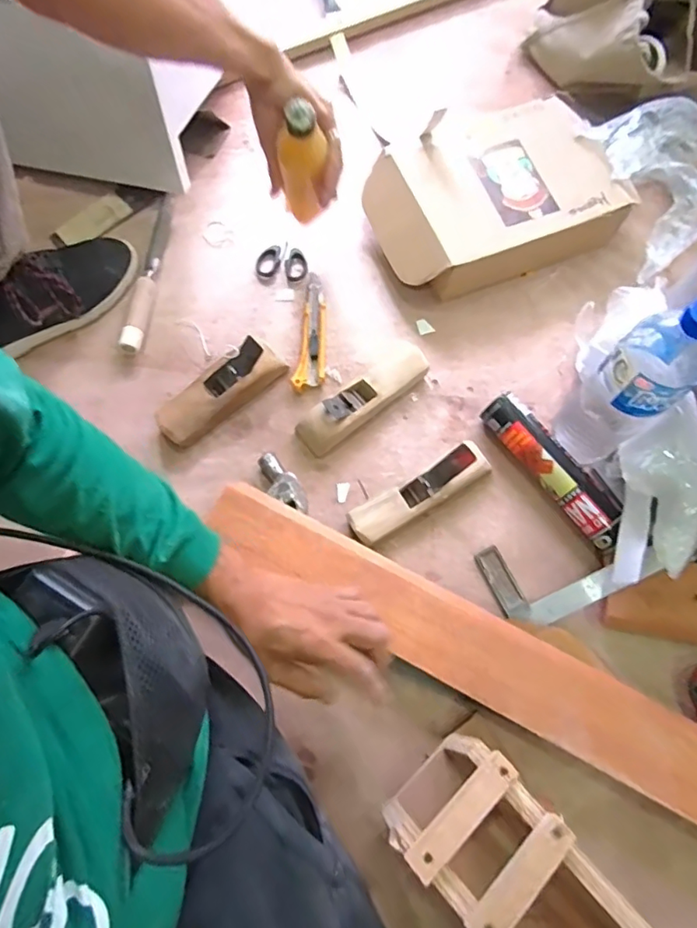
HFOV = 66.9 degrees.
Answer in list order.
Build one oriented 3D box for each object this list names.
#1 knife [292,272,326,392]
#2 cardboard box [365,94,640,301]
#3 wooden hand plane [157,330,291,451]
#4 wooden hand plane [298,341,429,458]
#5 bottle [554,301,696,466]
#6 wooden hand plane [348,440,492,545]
[{"bbox_3d":[-0.047,-0.176,0.699,0.036,0.018,0.174,2,73,0],"label":"knife"},{"bbox_3d":[0.187,-0.358,0.712,0.312,0.081,0.209,-20,74,-7],"label":"cardboard box"},{"bbox_3d":[-0.163,-0.090,0.658,0.164,0.048,0.062,-36,77,-11],"label":"wooden hand plane"},{"bbox_3d":[0.025,-0.087,0.662,0.187,0.036,0.055,-40,77,-12],"label":"wooden hand plane"},{"bbox_3d":[0.281,-0.074,0.524,0.069,0.249,0.075,-36,77,-11],"label":"bottle"},{"bbox_3d":[0.082,0.031,0.609,0.175,0.058,0.048,-30,75,-10],"label":"wooden hand plane"}]

